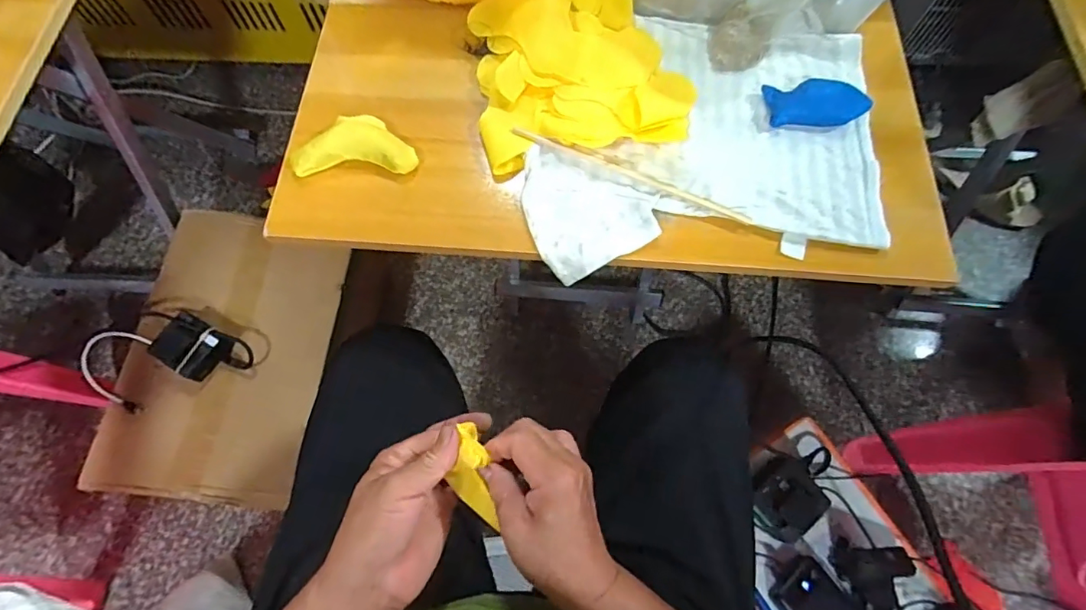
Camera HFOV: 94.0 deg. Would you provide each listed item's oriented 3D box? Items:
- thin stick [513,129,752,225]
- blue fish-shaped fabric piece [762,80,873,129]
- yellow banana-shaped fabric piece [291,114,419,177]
[{"bbox_3d":[0.077,-0.119,0.455,0.224,0.005,0.009,24,71,7],"label":"thin stick"},{"bbox_3d":[0.262,-0.192,0.482,0.093,0.016,0.046,-2,69,-2],"label":"blue fish-shaped fabric piece"},{"bbox_3d":[-0.172,-0.146,0.461,0.109,0.020,0.054,-2,69,-2],"label":"yellow banana-shaped fabric piece"}]

